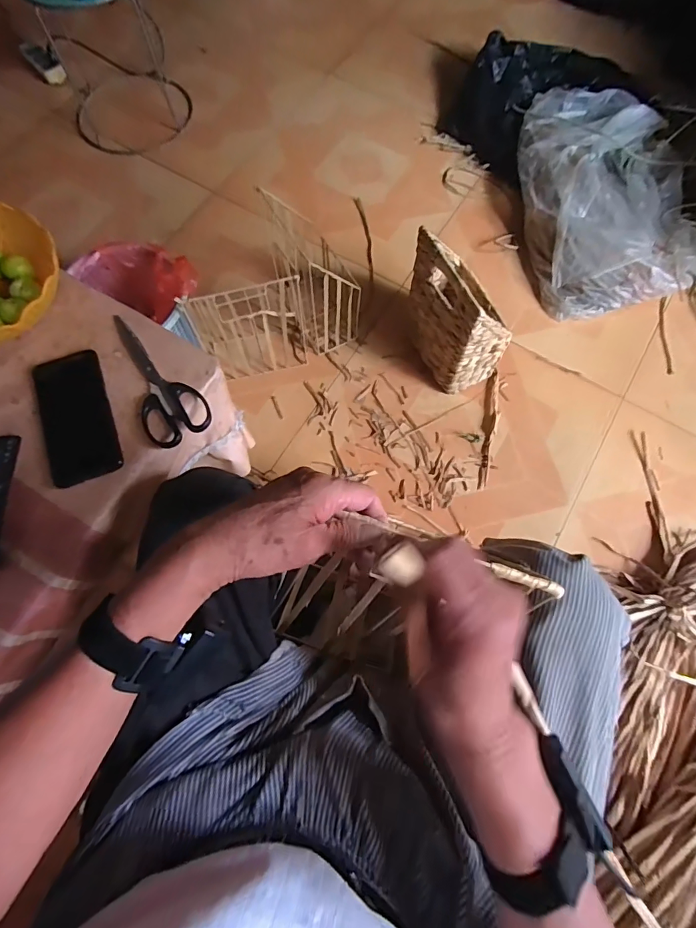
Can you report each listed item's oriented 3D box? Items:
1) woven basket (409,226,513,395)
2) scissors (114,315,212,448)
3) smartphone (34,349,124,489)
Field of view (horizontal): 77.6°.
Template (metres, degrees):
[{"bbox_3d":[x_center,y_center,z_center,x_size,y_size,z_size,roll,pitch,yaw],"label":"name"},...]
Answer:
[{"bbox_3d":[0.228,-0.313,0.899,0.122,0.286,0.225,-23,74,-8],"label":"woven basket"},{"bbox_3d":[-0.237,-0.107,0.521,0.073,0.008,0.190,-32,77,-10],"label":"scissors"},{"bbox_3d":[-0.318,-0.055,0.505,0.076,0.005,0.159,-21,75,-7],"label":"smartphone"}]

